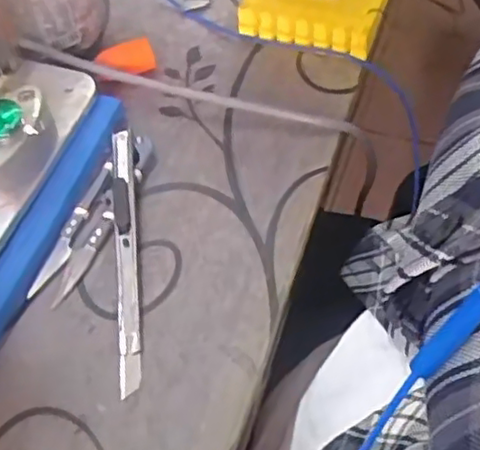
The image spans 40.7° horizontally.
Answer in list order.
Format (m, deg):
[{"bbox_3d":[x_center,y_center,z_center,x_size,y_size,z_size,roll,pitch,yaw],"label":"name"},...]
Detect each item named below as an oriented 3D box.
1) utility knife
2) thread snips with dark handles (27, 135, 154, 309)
[{"bbox_3d":[-0.055,0.011,0.315,0.011,0.012,0.141,-9,56,-1],"label":"utility knife"},{"bbox_3d":[-0.073,-0.006,0.329,0.022,0.010,0.099,19,60,17],"label":"thread snips with dark handles"}]

